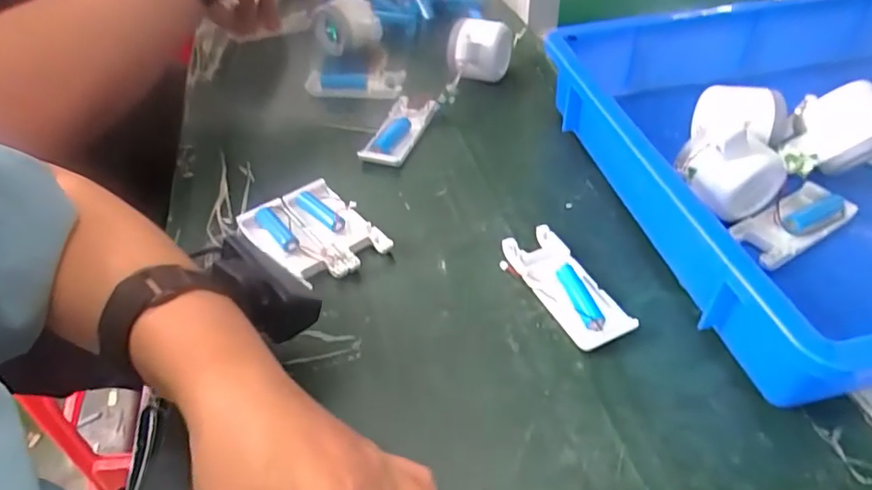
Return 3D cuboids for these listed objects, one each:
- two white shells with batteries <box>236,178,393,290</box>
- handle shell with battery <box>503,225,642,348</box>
[{"bbox_3d":[-0.095,-0.007,0.425,0.079,0.022,0.100,-32,50,-23],"label":"two white shells with batteries"},{"bbox_3d":[0.086,0.029,0.374,0.045,0.014,0.101,-23,47,-16],"label":"handle shell with battery"}]

